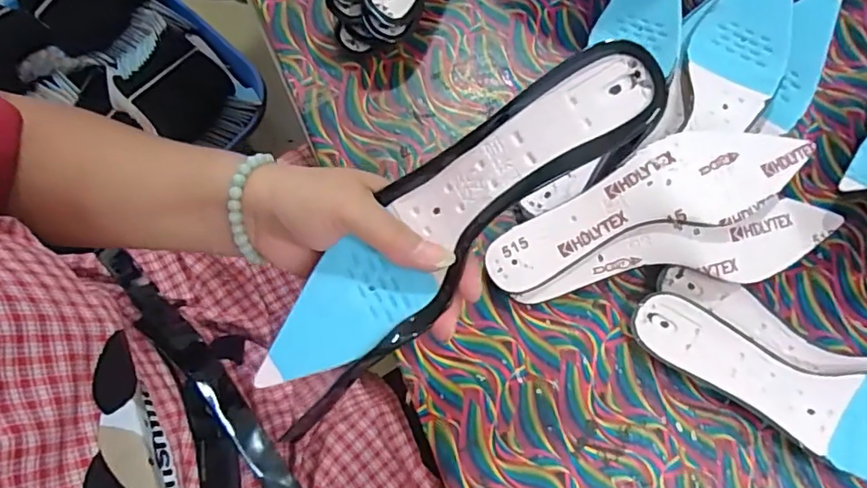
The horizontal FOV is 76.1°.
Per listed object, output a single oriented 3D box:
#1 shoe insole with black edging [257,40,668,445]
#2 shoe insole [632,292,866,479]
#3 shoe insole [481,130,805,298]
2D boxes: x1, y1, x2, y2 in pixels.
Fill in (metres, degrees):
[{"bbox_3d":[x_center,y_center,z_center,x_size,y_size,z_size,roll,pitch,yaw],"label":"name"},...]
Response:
[{"bbox_3d":[0.007,-0.011,0.303,0.259,0.029,0.067,-42,77,7],"label":"shoe insole with black edging"},{"bbox_3d":[0.271,0.102,0.388,0.254,0.067,0.091,20,74,6],"label":"shoe insole"},{"bbox_3d":[0.159,-0.031,0.421,0.255,0.037,0.070,-23,74,6],"label":"shoe insole"}]

